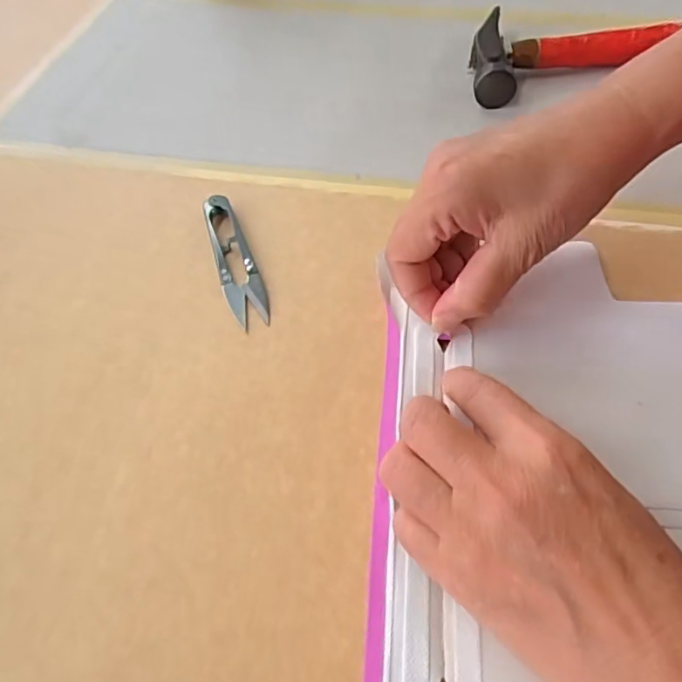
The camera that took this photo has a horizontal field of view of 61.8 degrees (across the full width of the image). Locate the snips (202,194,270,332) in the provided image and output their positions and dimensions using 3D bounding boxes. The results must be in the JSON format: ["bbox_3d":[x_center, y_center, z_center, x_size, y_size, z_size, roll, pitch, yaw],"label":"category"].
[{"bbox_3d":[-0.065,-0.050,0.343,0.022,0.010,0.100,-18,57,-7],"label":"snips"}]

